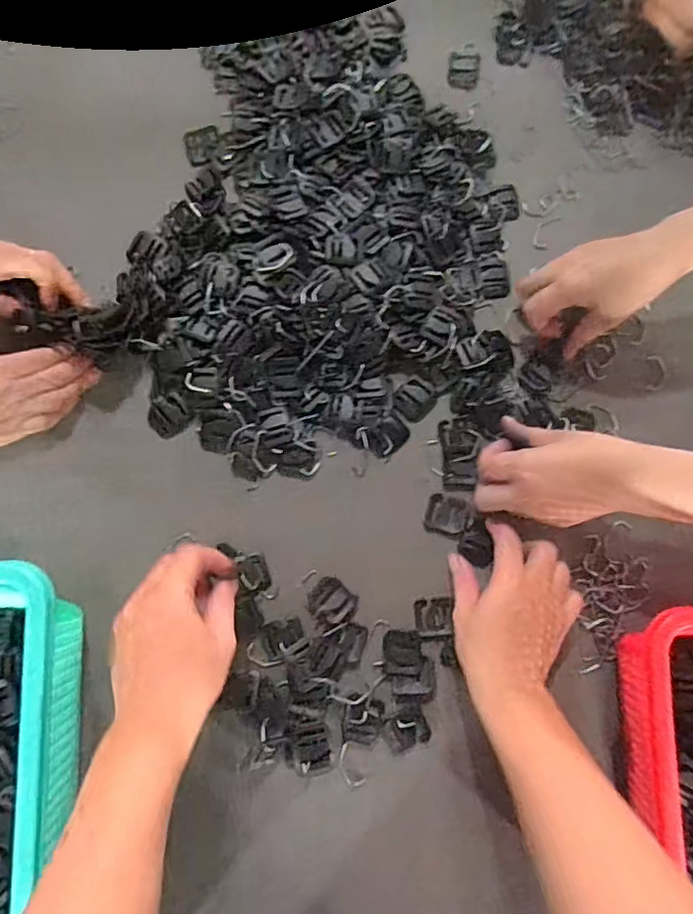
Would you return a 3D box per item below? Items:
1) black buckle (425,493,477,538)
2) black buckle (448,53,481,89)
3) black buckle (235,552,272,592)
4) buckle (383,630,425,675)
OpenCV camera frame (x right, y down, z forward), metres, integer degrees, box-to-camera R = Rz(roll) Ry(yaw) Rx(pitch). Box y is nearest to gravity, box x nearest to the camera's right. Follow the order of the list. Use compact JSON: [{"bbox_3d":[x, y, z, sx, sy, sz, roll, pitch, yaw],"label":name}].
[{"bbox_3d":[0.086,0.048,0.479,0.038,0.004,0.037,17,80,2],"label":"black buckle"},{"bbox_3d":[0.117,-0.385,0.570,0.031,0.004,0.042,7,79,0],"label":"black buckle"},{"bbox_3d":[-0.076,0.095,0.472,0.024,0.013,0.032,-12,79,-2],"label":"black buckle"},{"bbox_3d":[0.046,0.157,0.462,0.030,0.004,0.033,-6,80,-2],"label":"buckle"}]

